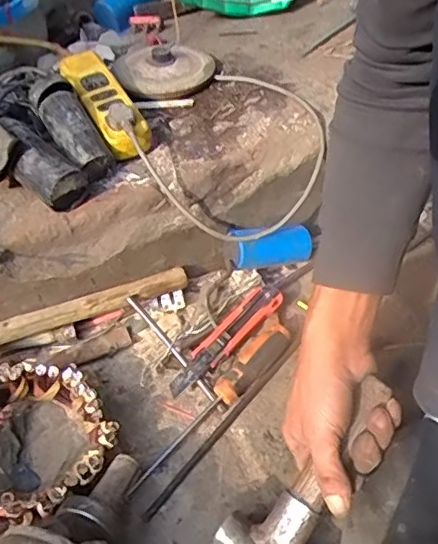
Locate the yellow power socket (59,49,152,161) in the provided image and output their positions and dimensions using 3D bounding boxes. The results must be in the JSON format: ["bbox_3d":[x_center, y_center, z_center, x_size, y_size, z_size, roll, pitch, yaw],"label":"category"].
[{"bbox_3d":[-0.150,-0.219,0.714,0.059,0.053,0.225,-25,47,-16],"label":"yellow power socket"}]

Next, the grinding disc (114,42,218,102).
[{"bbox_3d":[-0.075,-0.293,0.787,0.135,0.030,0.157,-16,45,-7],"label":"grinding disc"}]

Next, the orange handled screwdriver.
[{"bbox_3d":[-0.002,0.134,0.591,0.033,0.034,0.245,31,55,30],"label":"orange handled screwdriver"}]

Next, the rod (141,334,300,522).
[{"bbox_3d":[0.008,0.154,0.585,0.014,0.014,0.249,29,54,29],"label":"rod"}]

